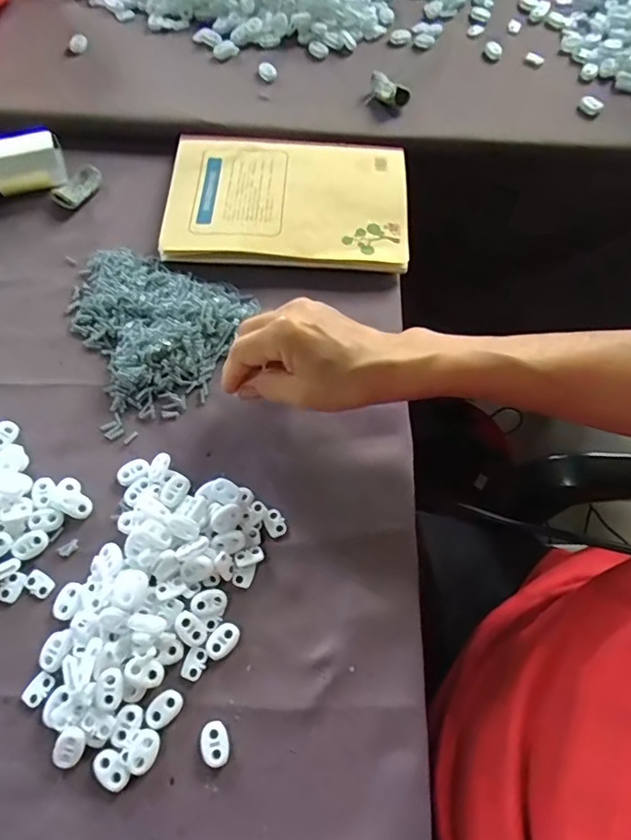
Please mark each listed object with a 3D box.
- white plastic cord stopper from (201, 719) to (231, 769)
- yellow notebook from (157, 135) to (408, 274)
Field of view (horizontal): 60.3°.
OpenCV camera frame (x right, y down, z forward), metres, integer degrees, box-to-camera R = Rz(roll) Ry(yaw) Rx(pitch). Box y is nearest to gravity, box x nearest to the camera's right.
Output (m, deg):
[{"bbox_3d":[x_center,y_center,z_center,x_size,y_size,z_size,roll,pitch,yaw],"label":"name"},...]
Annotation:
[{"bbox_3d":[-0.057,0.185,0.311,0.015,0.005,0.023,-16,67,-8],"label":"white plastic cord stopper"},{"bbox_3d":[-0.025,-0.198,0.475,0.205,0.011,0.147,2,65,0],"label":"yellow notebook"}]

